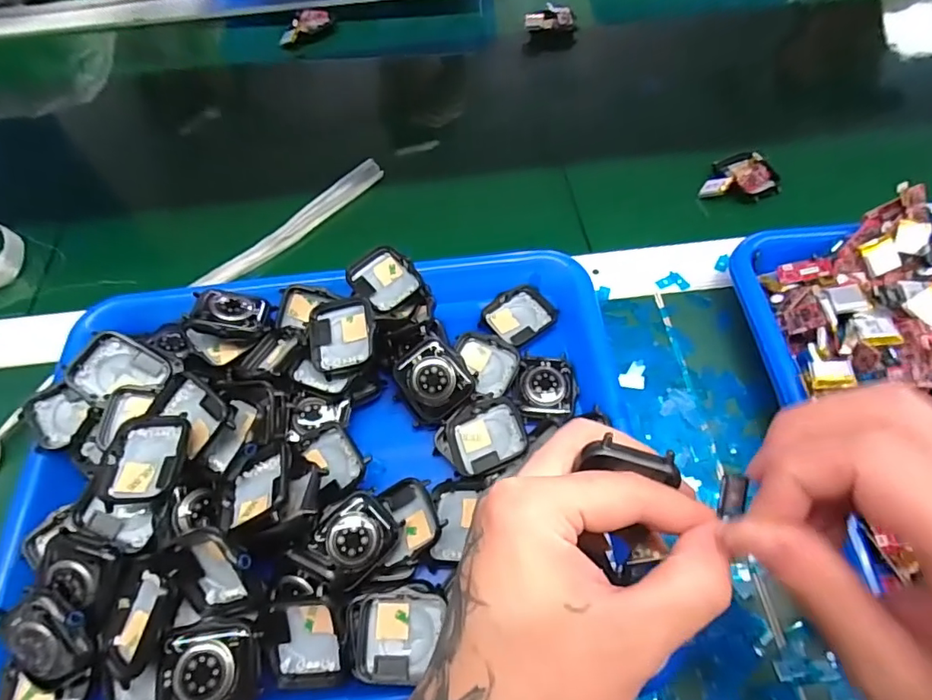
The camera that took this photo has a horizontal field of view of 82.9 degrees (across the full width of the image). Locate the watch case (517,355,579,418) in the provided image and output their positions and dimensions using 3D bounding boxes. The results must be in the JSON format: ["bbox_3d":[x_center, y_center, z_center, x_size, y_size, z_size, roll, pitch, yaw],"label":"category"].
[{"bbox_3d":[0.049,0.022,0.320,0.034,0.007,0.038,-2,60,1],"label":"watch case"}]

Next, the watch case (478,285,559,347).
[{"bbox_3d":[0.035,-0.023,0.349,0.042,0.008,0.036,-38,66,-18],"label":"watch case"}]

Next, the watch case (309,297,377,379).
[{"bbox_3d":[-0.072,-0.009,0.311,0.036,0.012,0.046,-8,60,-2],"label":"watch case"}]

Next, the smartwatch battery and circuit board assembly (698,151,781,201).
[{"bbox_3d":[0.214,-0.134,0.417,0.058,0.011,0.047,-25,62,-11],"label":"smartwatch battery and circuit board assembly"}]

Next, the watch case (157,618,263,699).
[{"bbox_3d":[-0.112,0.139,0.230,0.041,0.009,0.036,-11,61,-3],"label":"watch case"}]

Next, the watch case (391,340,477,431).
[{"bbox_3d":[-0.021,0.019,0.307,0.043,0.013,0.042,-35,88,4],"label":"watch case"}]

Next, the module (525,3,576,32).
[{"bbox_3d":[0.086,-0.341,0.542,0.051,0.018,0.020,-4,60,0],"label":"module"}]

